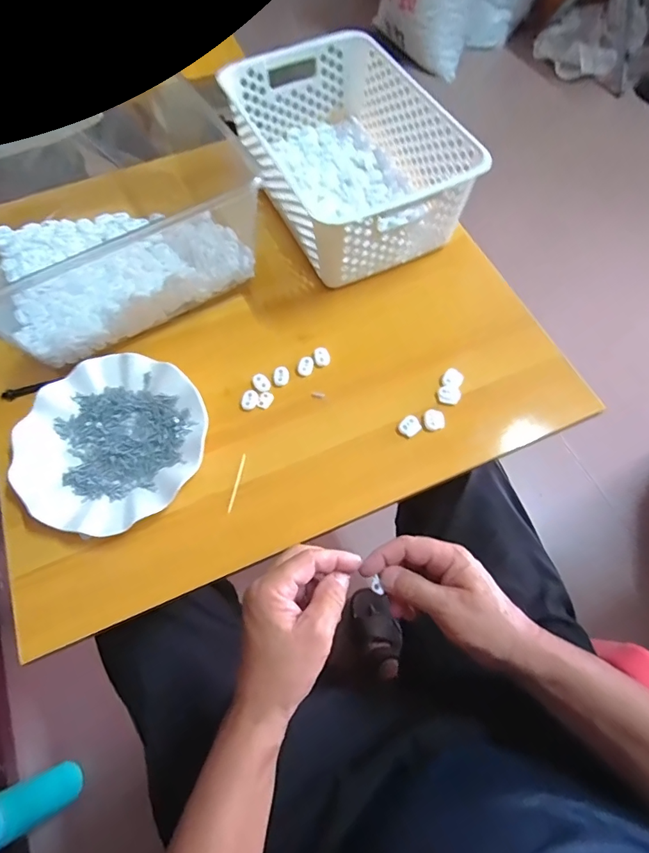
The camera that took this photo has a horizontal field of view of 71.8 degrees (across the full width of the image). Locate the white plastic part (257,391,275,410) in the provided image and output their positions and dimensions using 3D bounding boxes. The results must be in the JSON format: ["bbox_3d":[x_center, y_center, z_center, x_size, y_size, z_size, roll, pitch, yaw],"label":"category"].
[{"bbox_3d":[-0.063,-0.028,0.479,0.014,0.004,0.019,19,66,10],"label":"white plastic part"}]

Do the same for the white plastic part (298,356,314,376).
[{"bbox_3d":[-0.021,-0.067,0.493,0.017,0.004,0.025,8,65,5],"label":"white plastic part"}]

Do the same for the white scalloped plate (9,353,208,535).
[{"bbox_3d":[-0.210,0.012,0.447,0.176,0.022,0.178,0,64,1],"label":"white scalloped plate"}]

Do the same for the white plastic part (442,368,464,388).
[{"bbox_3d":[0.138,-0.051,0.480,0.021,0.007,0.020,0,64,1],"label":"white plastic part"}]

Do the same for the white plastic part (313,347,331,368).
[{"bbox_3d":[-0.003,-0.078,0.498,0.018,0.006,0.022,-8,65,-3],"label":"white plastic part"}]

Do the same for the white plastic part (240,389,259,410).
[{"bbox_3d":[-0.079,-0.029,0.476,0.017,0.004,0.023,8,65,5],"label":"white plastic part"}]

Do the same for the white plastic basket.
[{"bbox_3d":[0.030,-0.331,0.556,0.195,0.113,0.296,-23,66,-10],"label":"white plastic basket"}]

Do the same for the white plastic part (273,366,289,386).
[{"bbox_3d":[-0.047,-0.055,0.488,0.017,0.004,0.024,-4,64,-1],"label":"white plastic part"}]

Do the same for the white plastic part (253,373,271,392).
[{"bbox_3d":[-0.068,-0.048,0.484,0.016,0.004,0.023,-26,67,-11],"label":"white plastic part"}]

